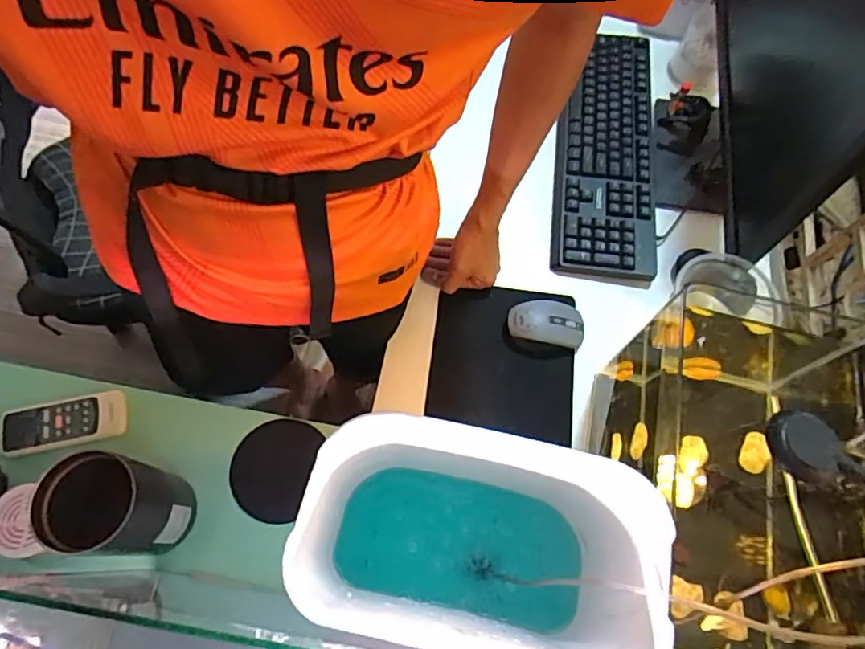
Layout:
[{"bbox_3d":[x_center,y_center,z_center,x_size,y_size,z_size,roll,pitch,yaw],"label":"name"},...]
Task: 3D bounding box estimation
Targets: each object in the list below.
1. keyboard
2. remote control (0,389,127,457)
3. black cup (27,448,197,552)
[{"bbox_3d":[0.250,-0.260,0.821,0.139,0.033,0.422,6,67,0],"label":"keyboard"},{"bbox_3d":[-0.421,0.112,0.633,0.134,0.013,0.055,-12,68,-8],"label":"remote control"},{"bbox_3d":[-0.298,0.179,0.543,0.088,0.154,0.079,0,67,-3],"label":"black cup"}]

